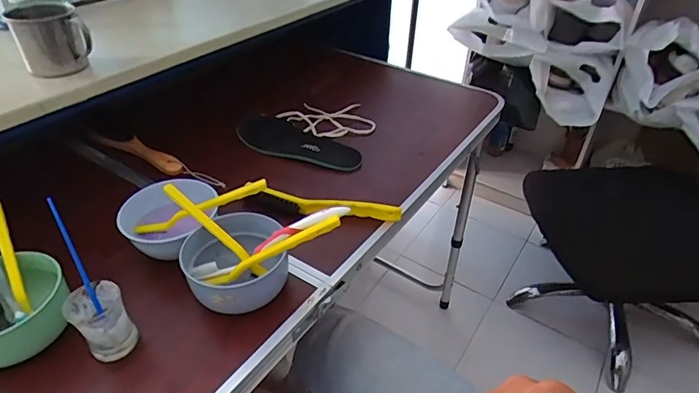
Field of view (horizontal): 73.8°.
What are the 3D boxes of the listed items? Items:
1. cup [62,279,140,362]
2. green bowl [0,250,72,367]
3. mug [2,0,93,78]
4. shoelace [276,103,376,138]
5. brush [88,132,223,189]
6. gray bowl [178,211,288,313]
[{"bbox_3d":[-0.238,0.121,0.448,0.046,0.066,0.047,1,38,-1],"label":"cup"},{"bbox_3d":[-0.331,0.112,0.451,0.093,0.047,0.111,30,46,32],"label":"green bowl"},{"bbox_3d":[-0.373,-0.197,0.585,0.076,0.078,0.069,-22,43,-27],"label":"mug"},{"bbox_3d":[-0.039,-0.139,0.839,0.171,0.015,0.120,5,38,5],"label":"shoelace"},{"bbox_3d":[-0.299,-0.060,0.717,0.257,0.018,0.032,20,41,23],"label":"brush"},{"bbox_3d":[-0.127,0.071,0.505,0.112,0.052,0.105,1,38,-1],"label":"gray bowl"}]

